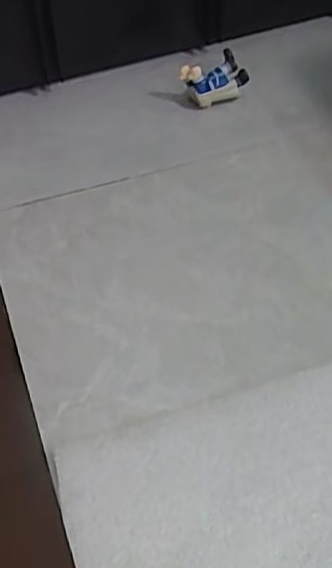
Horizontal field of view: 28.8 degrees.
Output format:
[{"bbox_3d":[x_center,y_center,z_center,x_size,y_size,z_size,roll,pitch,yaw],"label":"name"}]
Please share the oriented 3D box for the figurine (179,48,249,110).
[{"bbox_3d":[0.035,-0.142,0.455,0.046,0.029,0.022,-28,55,-22],"label":"figurine"}]

